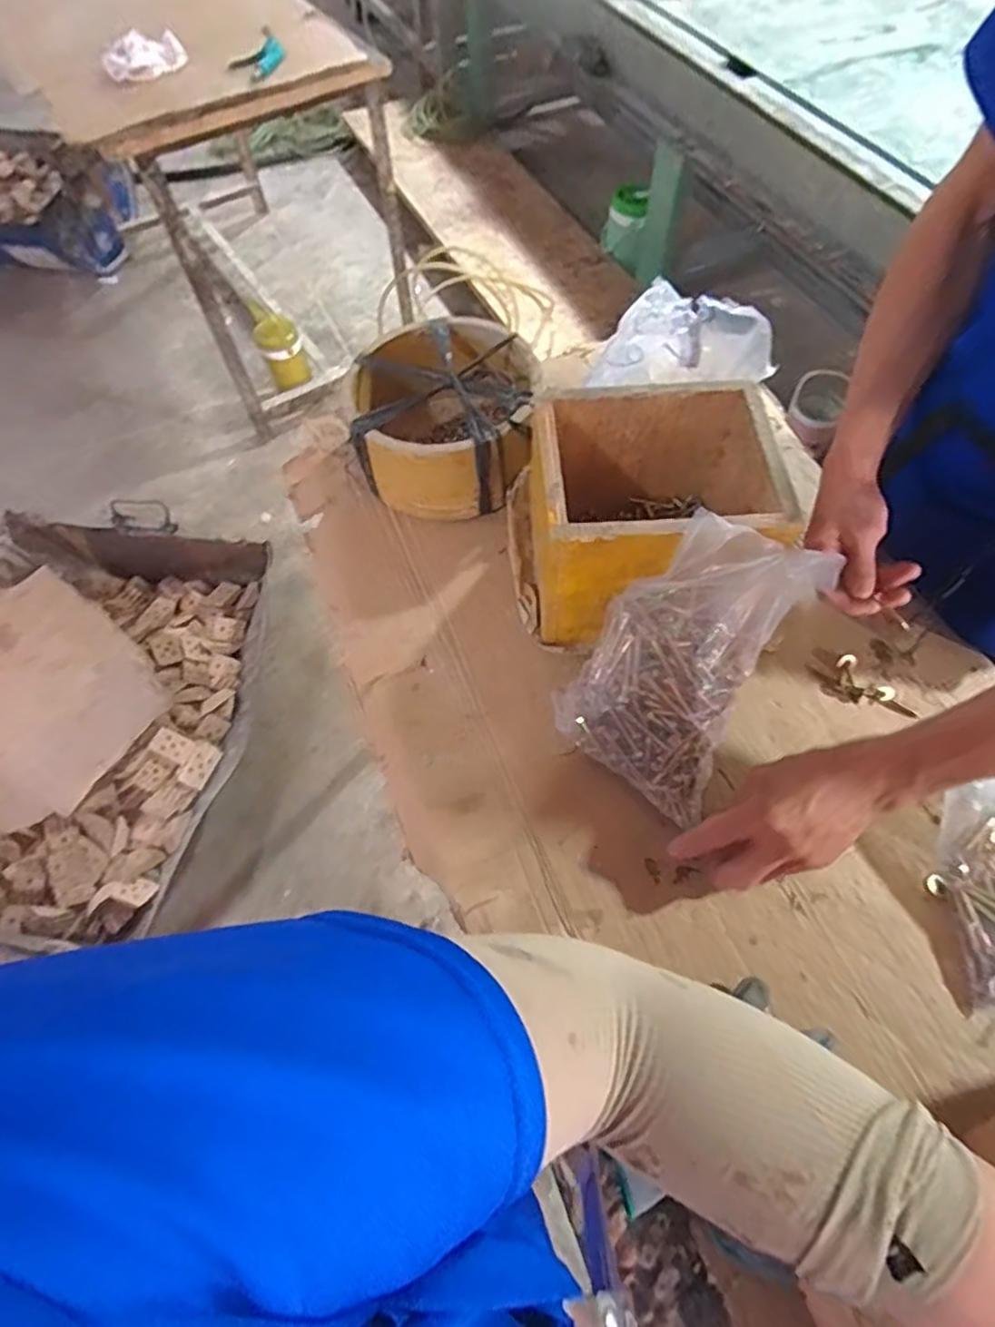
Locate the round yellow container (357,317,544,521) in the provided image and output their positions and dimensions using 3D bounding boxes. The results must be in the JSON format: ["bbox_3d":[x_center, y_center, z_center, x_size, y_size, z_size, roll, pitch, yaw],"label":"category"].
[{"bbox_3d":[-0.058,-0.285,0.747,0.203,0.109,0.223,0,61,1],"label":"round yellow container"}]

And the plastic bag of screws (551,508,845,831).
[{"bbox_3d":[0.147,-0.002,0.547,0.160,0.083,0.249,26,99,20],"label":"plastic bag of screws"}]

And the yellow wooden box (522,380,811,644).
[{"bbox_3d":[0.136,-0.144,0.629,0.215,0.164,0.194,-2,61,0],"label":"yellow wooden box"}]

